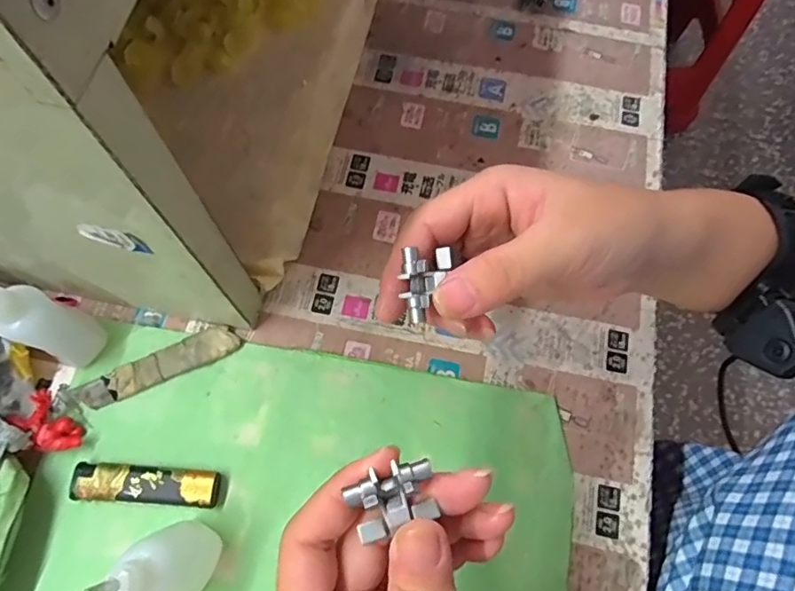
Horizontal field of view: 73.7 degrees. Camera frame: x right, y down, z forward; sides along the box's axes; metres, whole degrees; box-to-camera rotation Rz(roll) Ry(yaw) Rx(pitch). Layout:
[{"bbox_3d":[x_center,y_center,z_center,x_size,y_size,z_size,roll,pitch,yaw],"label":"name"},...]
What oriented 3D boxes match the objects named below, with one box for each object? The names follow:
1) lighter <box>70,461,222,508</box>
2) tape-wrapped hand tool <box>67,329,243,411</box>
[{"bbox_3d":[-0.140,0.105,0.294,0.081,0.011,0.019,4,70,0],"label":"lighter"},{"bbox_3d":[-0.144,0.043,0.321,0.098,0.005,0.020,-22,72,-9],"label":"tape-wrapped hand tool"}]

